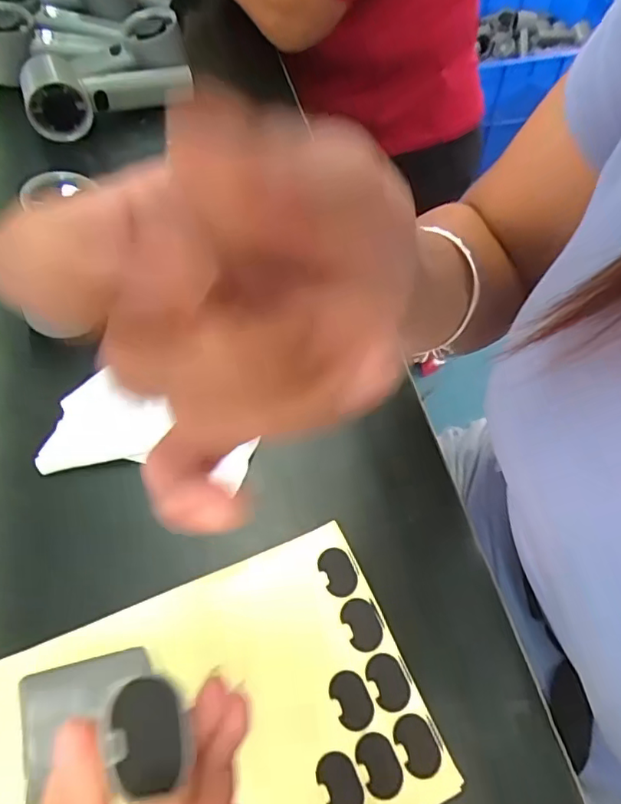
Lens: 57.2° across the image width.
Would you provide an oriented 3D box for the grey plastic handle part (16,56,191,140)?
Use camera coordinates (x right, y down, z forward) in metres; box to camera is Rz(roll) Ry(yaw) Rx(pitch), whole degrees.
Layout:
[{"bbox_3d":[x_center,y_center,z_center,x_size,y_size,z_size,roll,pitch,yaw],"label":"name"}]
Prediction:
[{"bbox_3d":[-0.184,-0.285,0.525,0.151,0.049,0.050,-8,59,-2],"label":"grey plastic handle part"}]

